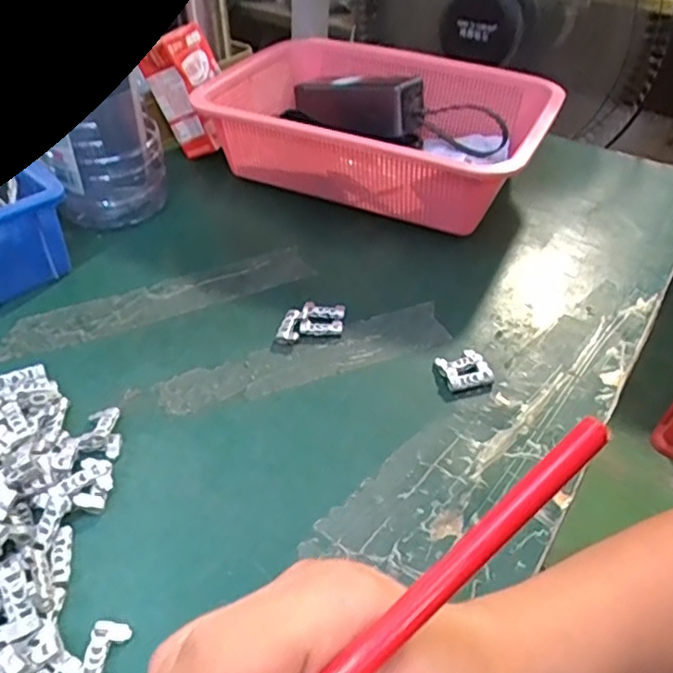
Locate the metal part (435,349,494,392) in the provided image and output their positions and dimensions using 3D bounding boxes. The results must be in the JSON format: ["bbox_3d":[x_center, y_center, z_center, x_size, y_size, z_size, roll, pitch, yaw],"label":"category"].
[{"bbox_3d":[0.084,0.021,0.405,0.030,0.008,0.030,-10,43,-14],"label":"metal part"}]

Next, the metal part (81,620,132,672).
[{"bbox_3d":[-0.101,0.140,0.268,0.016,0.005,0.030,2,41,1],"label":"metal part"}]

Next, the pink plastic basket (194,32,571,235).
[{"bbox_3d":[0.046,-0.192,0.584,0.288,0.091,0.210,21,45,20],"label":"pink plastic basket"}]

